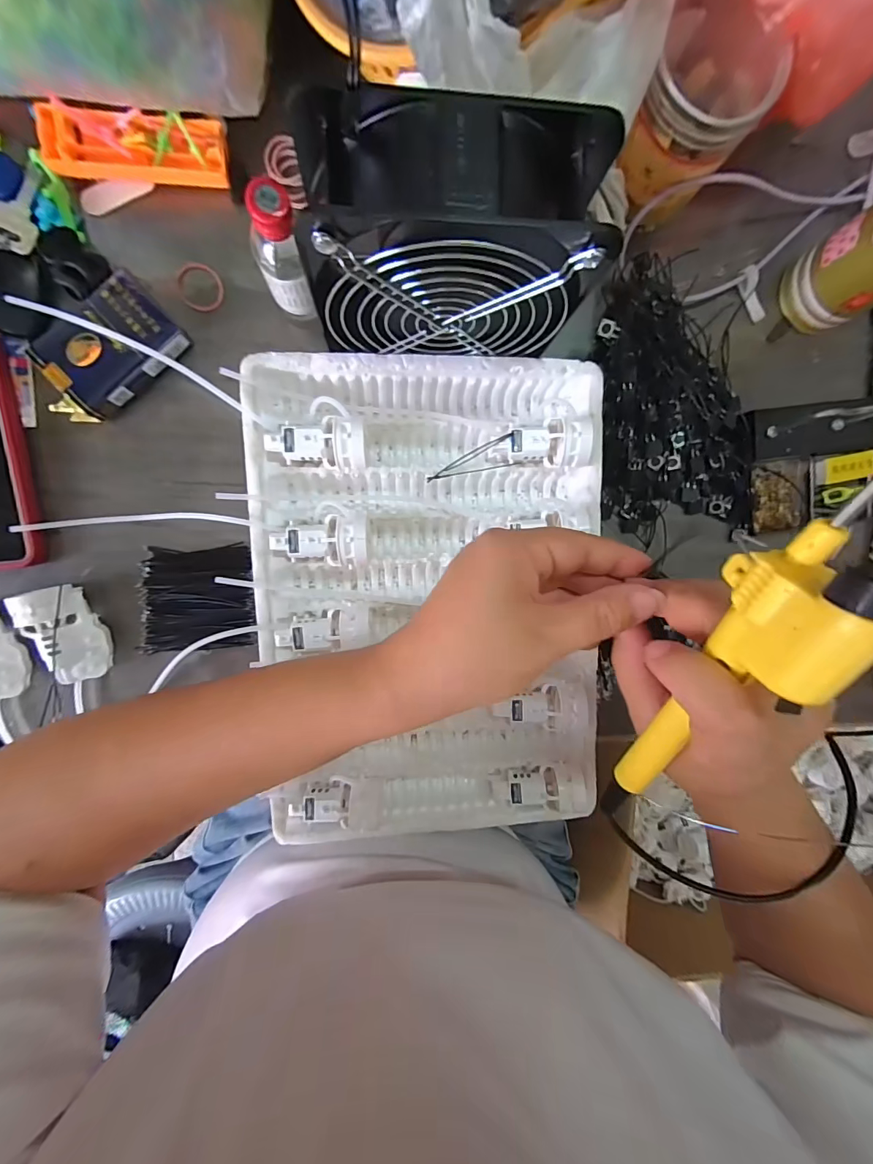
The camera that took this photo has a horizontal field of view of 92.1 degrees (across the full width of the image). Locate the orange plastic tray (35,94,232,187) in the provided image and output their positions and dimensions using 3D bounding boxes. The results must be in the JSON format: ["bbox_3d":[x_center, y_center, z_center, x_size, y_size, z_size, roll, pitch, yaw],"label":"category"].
[{"bbox_3d":[-0.197,-0.287,0.278,0.109,0.018,0.034,-6,96,-6],"label":"orange plastic tray"}]

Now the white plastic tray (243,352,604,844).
[{"bbox_3d":[-0.001,0.018,0.313,0.248,0.050,0.343,-3,96,-6],"label":"white plastic tray"}]

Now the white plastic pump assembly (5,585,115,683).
[{"bbox_3d":[-0.256,0.037,0.295,0.035,0.036,0.067,-21,98,-4],"label":"white plastic pump assembly"}]

